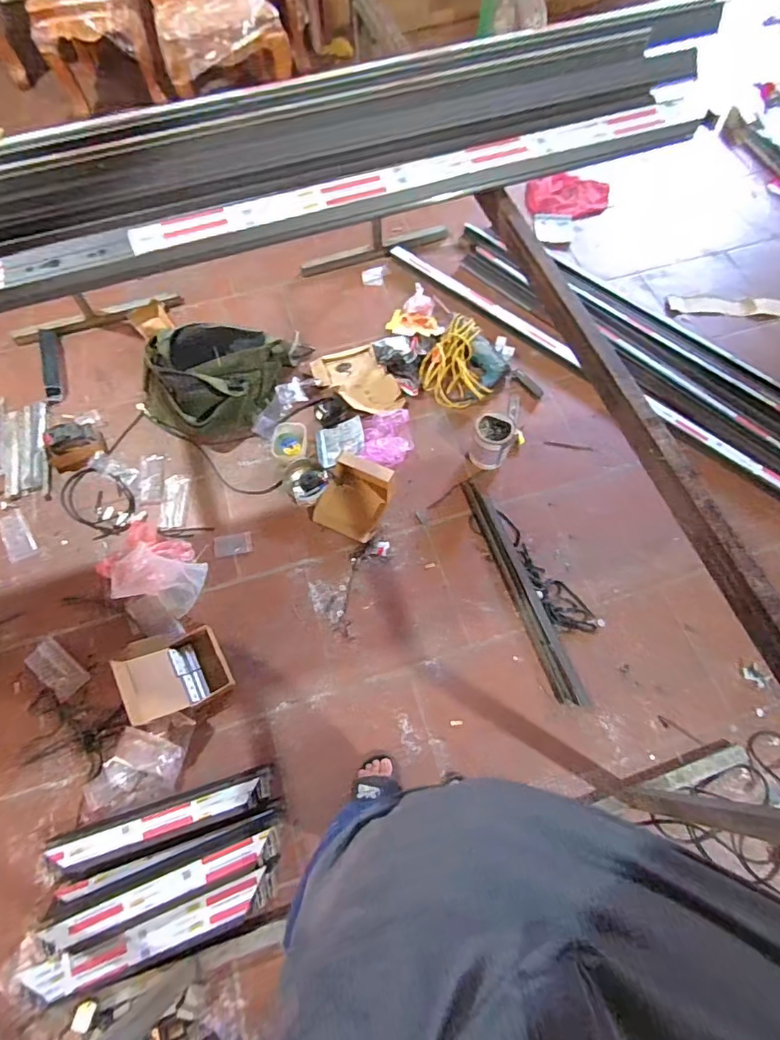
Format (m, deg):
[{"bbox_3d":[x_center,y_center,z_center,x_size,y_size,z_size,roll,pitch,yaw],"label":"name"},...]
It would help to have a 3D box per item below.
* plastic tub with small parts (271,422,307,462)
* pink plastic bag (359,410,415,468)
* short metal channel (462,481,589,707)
[{"bbox_3d":[-0.343,-0.259,1.752,0.119,0.033,0.145,-3,76,1],"label":"plastic tub with small parts"},{"bbox_3d":[-0.010,-0.284,1.774,0.173,0.043,0.230,-6,65,-2],"label":"pink plastic bag"},{"bbox_3d":[0.396,0.189,1.565,0.077,0.029,0.735,-16,65,-7],"label":"short metal channel"}]

